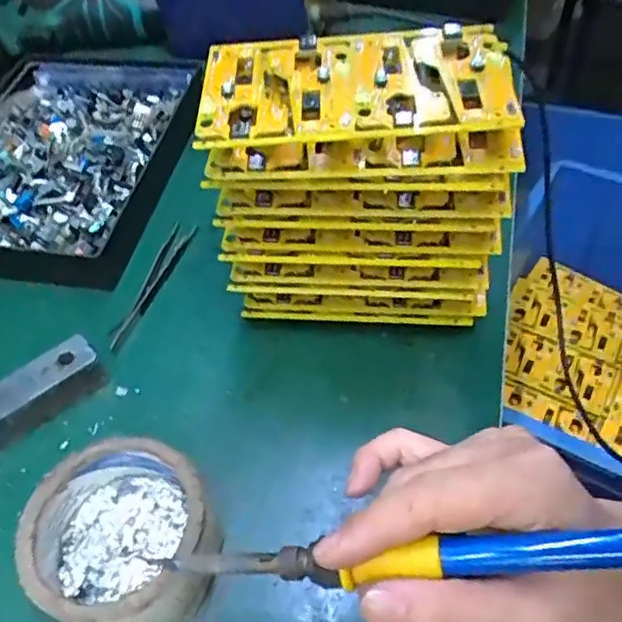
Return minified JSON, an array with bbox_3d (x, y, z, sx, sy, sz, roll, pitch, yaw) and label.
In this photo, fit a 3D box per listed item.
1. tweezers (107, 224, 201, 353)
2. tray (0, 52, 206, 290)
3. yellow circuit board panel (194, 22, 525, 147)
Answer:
[{"bbox_3d":[-0.107,-0.020,0.431,0.019,0.006,0.108,12,54,15],"label":"tweezers"},{"bbox_3d":[-0.195,-0.128,0.506,0.175,0.028,0.240,5,53,11],"label":"tray"},{"bbox_3d":[0.020,-0.105,0.296,0.143,0.014,0.079,-3,52,4],"label":"yellow circuit board panel"}]

